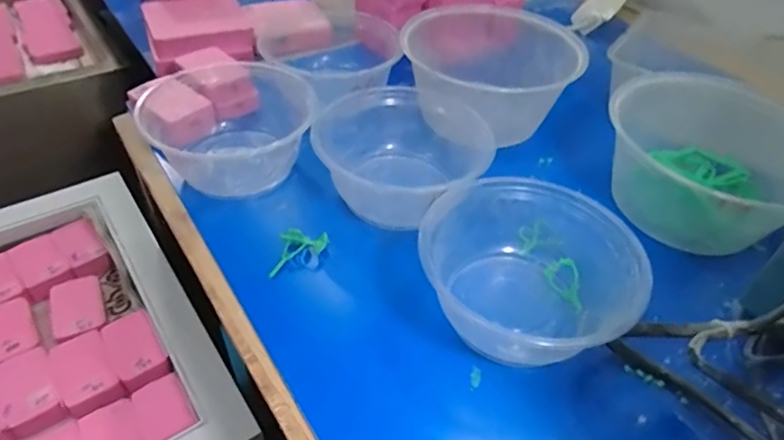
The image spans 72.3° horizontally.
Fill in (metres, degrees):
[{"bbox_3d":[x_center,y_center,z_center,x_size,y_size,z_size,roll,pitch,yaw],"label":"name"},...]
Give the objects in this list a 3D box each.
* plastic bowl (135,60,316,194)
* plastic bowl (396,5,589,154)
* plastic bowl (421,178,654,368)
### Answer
[{"bbox_3d":[-0.133,-0.089,0.461,0.131,0.070,0.121,2,44,-2],"label":"plastic bowl"},{"bbox_3d":[0.096,-0.142,0.517,0.158,0.070,0.158,2,44,-2],"label":"plastic bowl"},{"bbox_3d":[0.085,0.030,0.354,0.132,0.062,0.112,-15,48,-19],"label":"plastic bowl"}]

